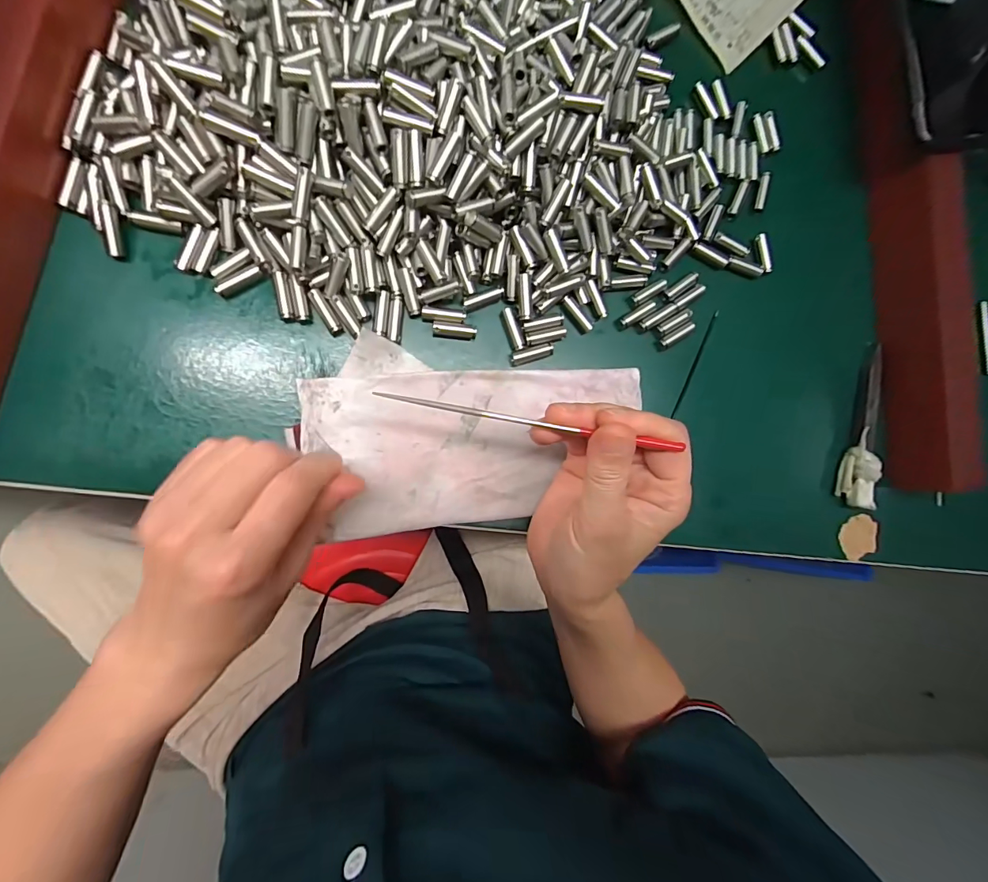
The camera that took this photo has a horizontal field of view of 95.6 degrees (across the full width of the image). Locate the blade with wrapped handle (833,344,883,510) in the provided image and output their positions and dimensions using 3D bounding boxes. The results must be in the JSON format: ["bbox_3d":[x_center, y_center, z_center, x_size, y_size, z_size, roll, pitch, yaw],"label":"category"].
[{"bbox_3d":[0.240,-0.009,0.288,0.012,0.020,0.102,12,89,-9],"label":"blade with wrapped handle"}]

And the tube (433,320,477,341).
[{"bbox_3d":[-0.023,-0.062,0.255,0.024,0.009,0.009,5,90,-9],"label":"tube"}]

